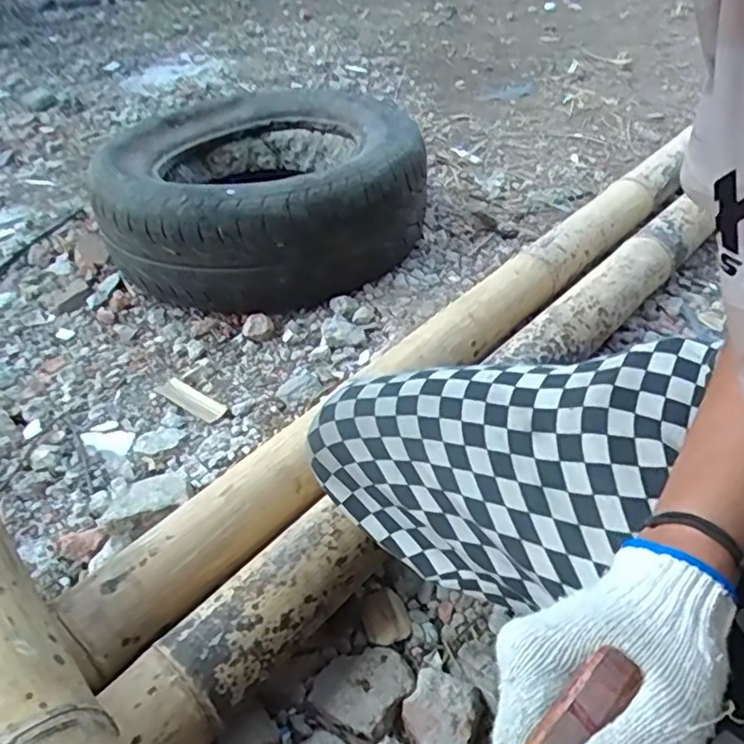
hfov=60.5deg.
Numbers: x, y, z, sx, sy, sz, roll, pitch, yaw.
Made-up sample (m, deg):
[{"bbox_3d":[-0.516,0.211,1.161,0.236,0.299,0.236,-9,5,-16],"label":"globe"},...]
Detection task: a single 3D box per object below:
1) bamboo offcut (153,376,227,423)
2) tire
[{"bbox_3d":[-0.265,0.038,0.933,0.129,0.009,0.036,27,51,28],"label":"bamboo offcut"},{"bbox_3d":[-0.199,-0.370,1.218,0.550,0.190,0.639,-7,44,-4],"label":"tire"}]

